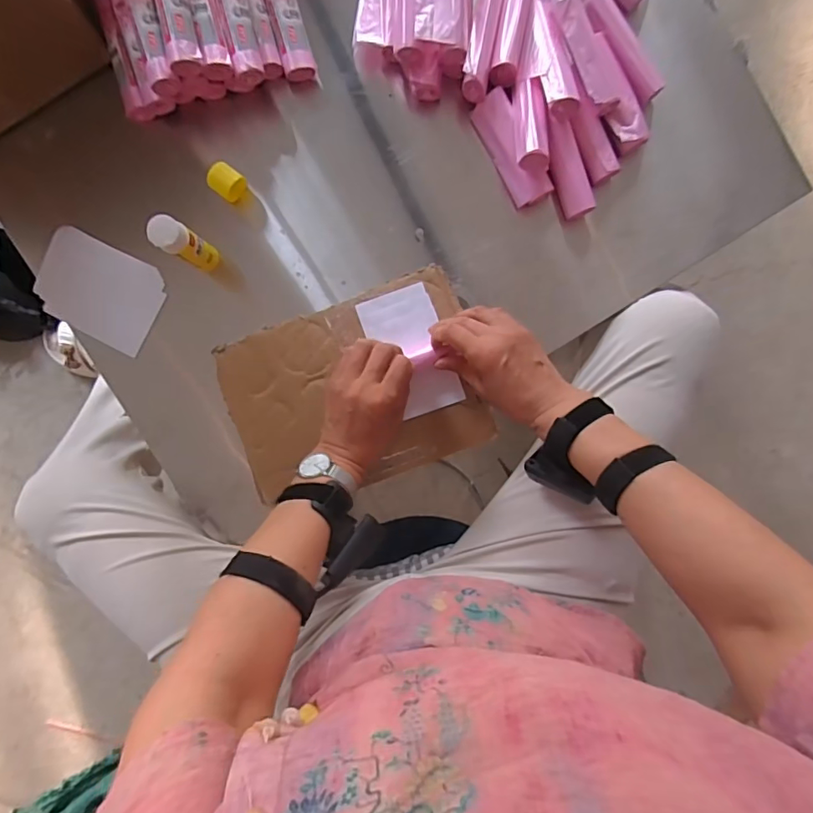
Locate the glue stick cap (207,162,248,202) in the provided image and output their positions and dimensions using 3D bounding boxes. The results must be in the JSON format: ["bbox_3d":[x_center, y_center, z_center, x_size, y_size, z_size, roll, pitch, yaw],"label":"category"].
[{"bbox_3d":[-0.195,-0.244,0.540,0.032,0.027,0.031,35,91,-3],"label":"glue stick cap"}]

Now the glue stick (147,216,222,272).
[{"bbox_3d":[-0.223,-0.162,0.512,0.030,0.119,0.030,0,93,-2],"label":"glue stick"}]

